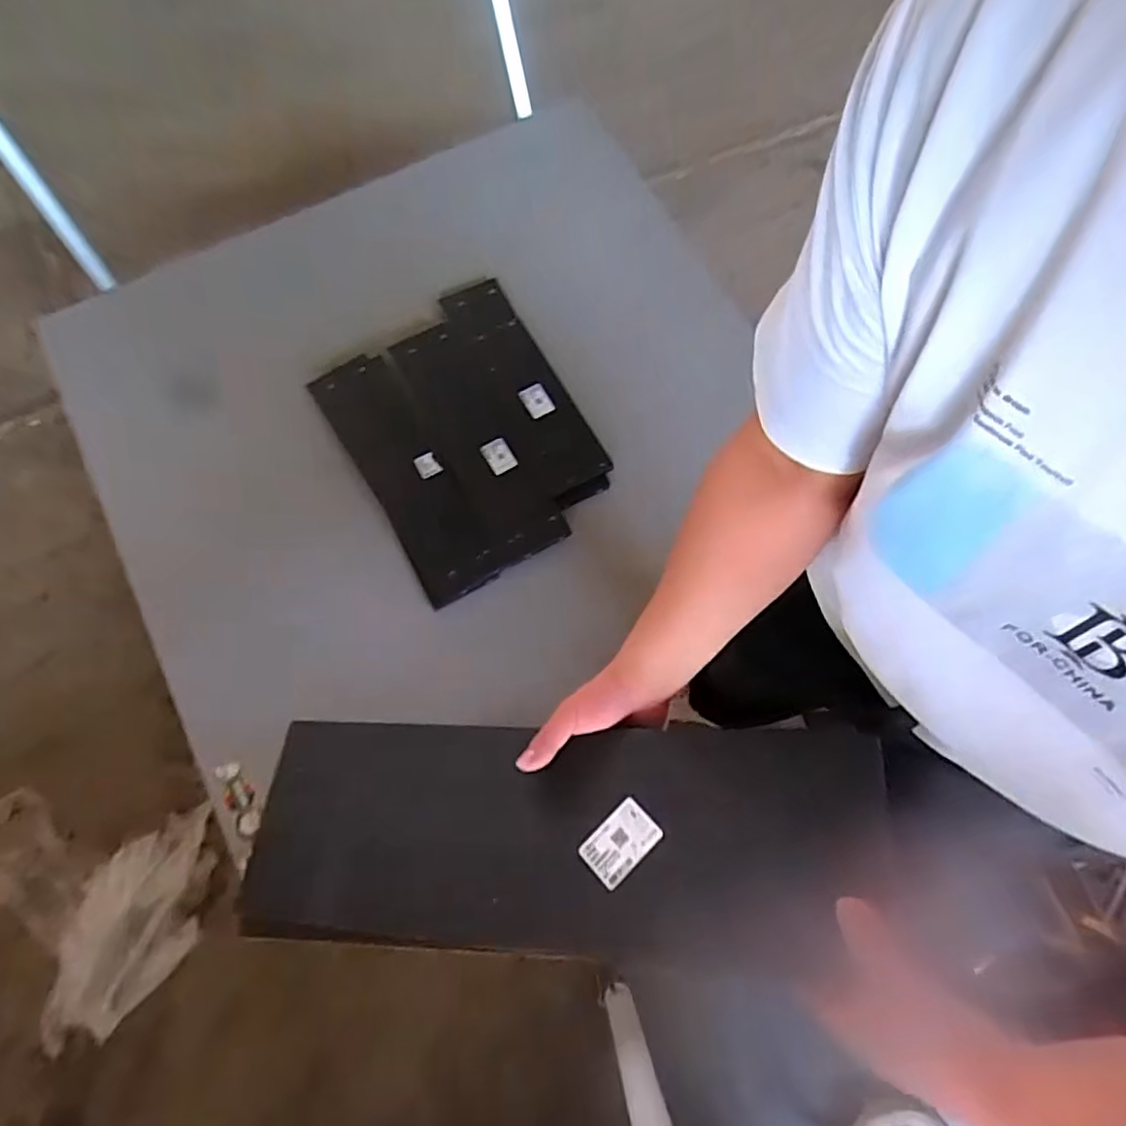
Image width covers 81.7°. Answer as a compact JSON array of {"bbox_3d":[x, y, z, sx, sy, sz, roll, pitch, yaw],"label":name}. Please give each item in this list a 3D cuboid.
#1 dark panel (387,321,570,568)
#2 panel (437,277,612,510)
[{"bbox_3d":[-0.163,-0.231,1.160,0.139,0.017,0.482,-29,75,-8],"label":"dark panel"},{"bbox_3d":[-0.073,-0.332,1.199,0.125,0.034,0.486,-28,75,-8],"label":"panel"}]

